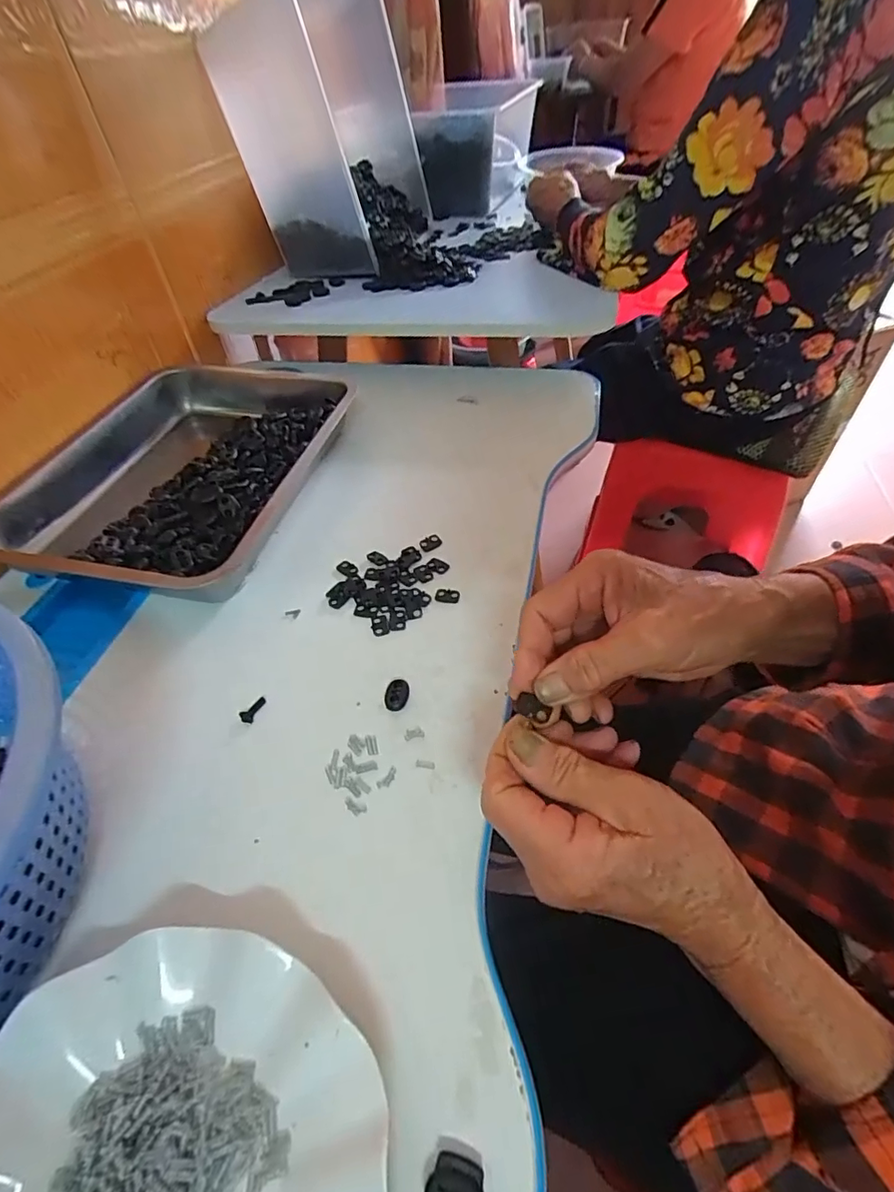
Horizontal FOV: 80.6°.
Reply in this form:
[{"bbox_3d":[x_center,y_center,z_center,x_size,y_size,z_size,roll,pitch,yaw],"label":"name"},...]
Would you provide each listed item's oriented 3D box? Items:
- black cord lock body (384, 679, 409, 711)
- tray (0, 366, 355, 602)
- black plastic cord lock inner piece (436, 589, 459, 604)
[{"bbox_3d":[-0.032,0.063,0.339,0.015,0.004,0.022,1,47,6],"label":"black cord lock body"},{"bbox_3d":[-0.236,-0.120,0.492,0.242,0.052,0.314,8,48,12],"label":"tray"},{"bbox_3d":[0.000,-0.001,0.394,0.018,0.004,0.013,5,47,10],"label":"black plastic cord lock inner piece"}]

